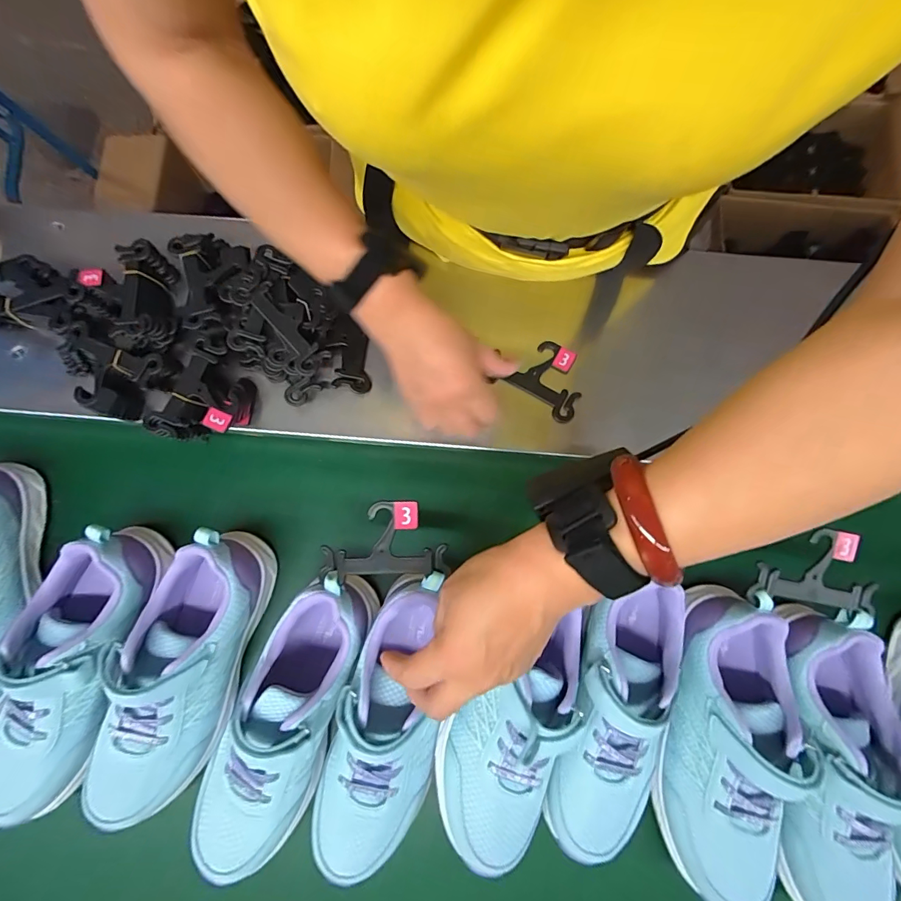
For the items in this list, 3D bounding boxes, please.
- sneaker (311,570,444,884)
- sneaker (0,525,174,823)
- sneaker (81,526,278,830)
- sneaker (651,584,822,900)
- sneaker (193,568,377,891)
[{"bbox_3d":[-0.052,0.219,0.350,0.084,0.078,0.229,13,81,2],"label":"sneaker"},{"bbox_3d":[-0.322,0.184,0.368,0.081,0.076,0.237,14,78,3],"label":"sneaker"},{"bbox_3d":[-0.233,0.185,0.366,0.093,0.077,0.241,13,78,3],"label":"sneaker"},{"bbox_3d":[0.229,0.237,0.354,0.084,0.077,0.233,11,78,2],"label":"sneaker"},{"bbox_3d":[-0.144,0.214,0.358,0.093,0.080,0.242,20,78,4],"label":"sneaker"}]

